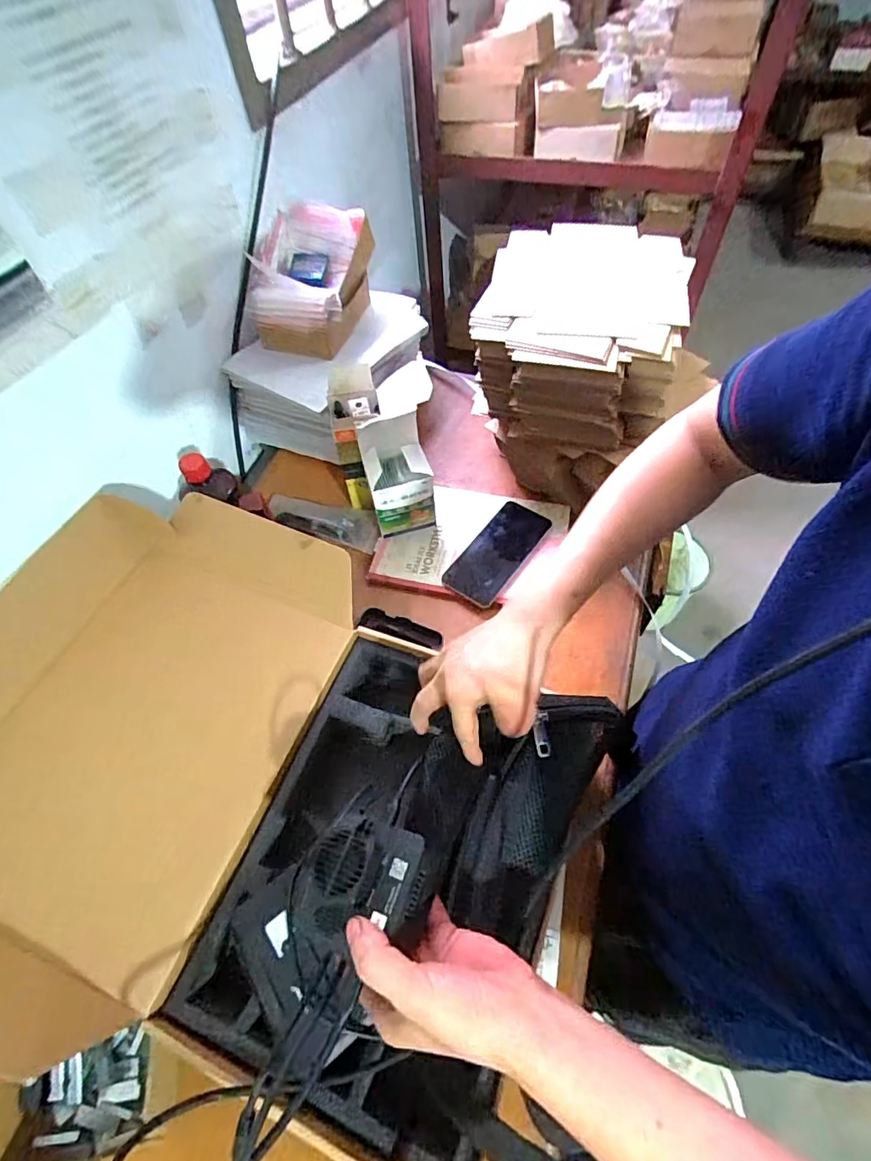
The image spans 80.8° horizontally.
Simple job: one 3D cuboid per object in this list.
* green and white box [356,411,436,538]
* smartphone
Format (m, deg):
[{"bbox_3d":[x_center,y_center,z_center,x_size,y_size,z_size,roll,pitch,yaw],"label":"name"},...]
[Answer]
[{"bbox_3d":[-0.048,-0.136,0.683,0.083,0.166,0.076,-14,57,-4],"label":"green and white box"},{"bbox_3d":[0.086,-0.039,0.691,0.078,0.013,0.167,35,65,17],"label":"smartphone"}]

